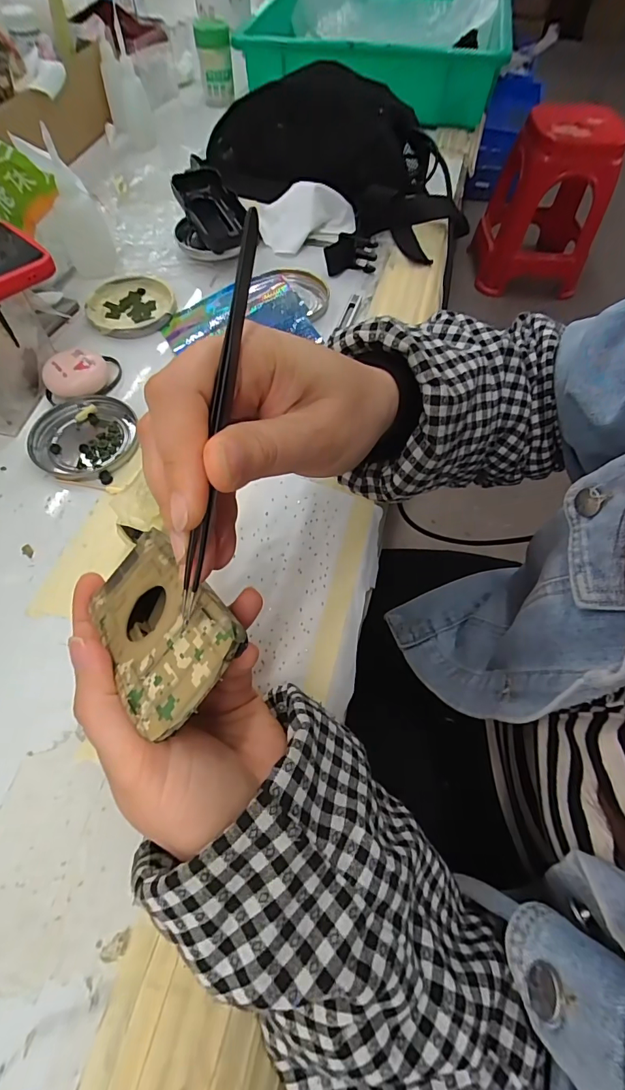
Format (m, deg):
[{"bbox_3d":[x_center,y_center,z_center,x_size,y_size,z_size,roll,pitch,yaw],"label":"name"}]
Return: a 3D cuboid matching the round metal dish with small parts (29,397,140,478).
[{"bbox_3d":[-0.178,-0.083,0.335,0.075,0.008,0.077,1,61,-2],"label":"round metal dish with small parts"}]

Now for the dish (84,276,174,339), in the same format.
[{"bbox_3d":[-0.173,-0.228,0.413,0.078,0.013,0.078,-13,62,-9],"label":"dish"}]

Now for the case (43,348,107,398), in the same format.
[{"bbox_3d":[-0.193,-0.139,0.355,0.048,0.024,0.039,-31,67,-17],"label":"case"}]

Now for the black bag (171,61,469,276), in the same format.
[{"bbox_3d":[0.002,-0.414,0.470,0.278,0.090,0.249,0,61,-3],"label":"black bag"}]

